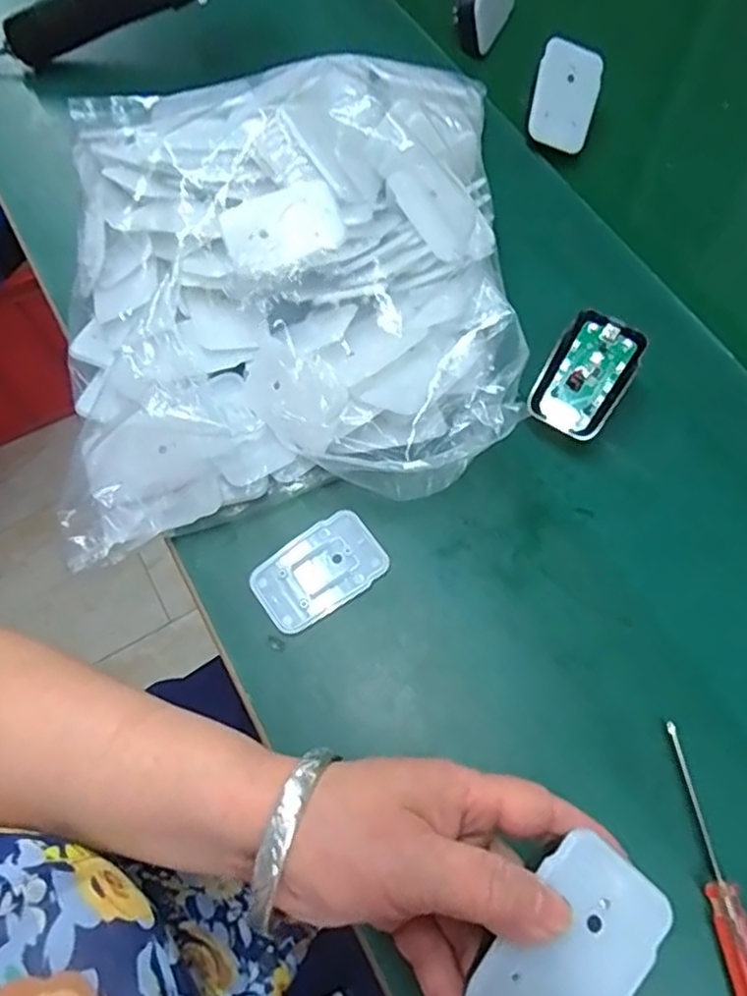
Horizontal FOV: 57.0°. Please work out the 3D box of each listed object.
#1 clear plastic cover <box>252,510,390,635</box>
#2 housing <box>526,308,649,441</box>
[{"bbox_3d":[-0.030,0.040,0.376,0.070,0.004,0.045,-34,69,-11],"label":"clear plastic cover"},{"bbox_3d":[0.121,-0.070,0.391,0.045,0.008,0.070,34,90,15],"label":"housing"}]

